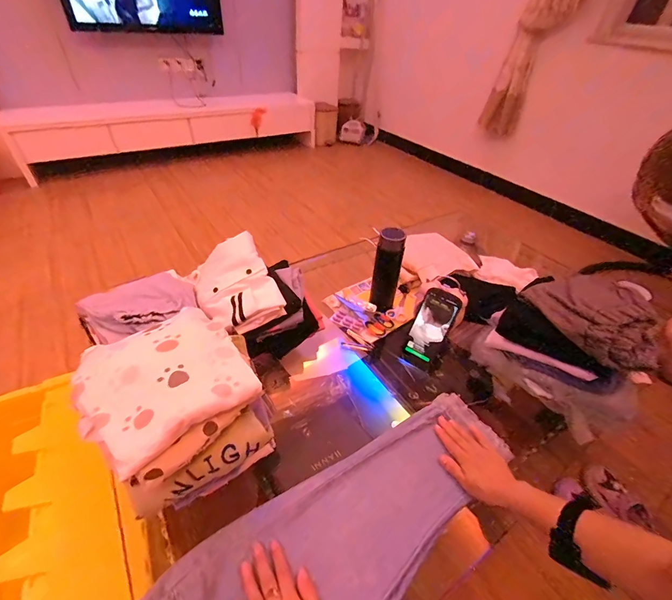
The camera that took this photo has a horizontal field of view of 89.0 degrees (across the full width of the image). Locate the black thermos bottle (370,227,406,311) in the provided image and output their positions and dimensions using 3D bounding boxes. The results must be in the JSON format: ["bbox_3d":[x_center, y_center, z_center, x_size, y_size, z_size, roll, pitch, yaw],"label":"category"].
[{"bbox_3d":[0.126,-0.072,0.825,0.060,0.198,0.059,18,43,15],"label":"black thermos bottle"}]

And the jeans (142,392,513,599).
[{"bbox_3d":[0.015,0.333,0.492,0.598,0.061,0.192,-21,46,-32],"label":"jeans"}]

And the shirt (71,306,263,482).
[{"bbox_3d":[-0.218,0.093,0.431,0.183,0.031,0.195,-28,50,-32],"label":"shirt"}]

